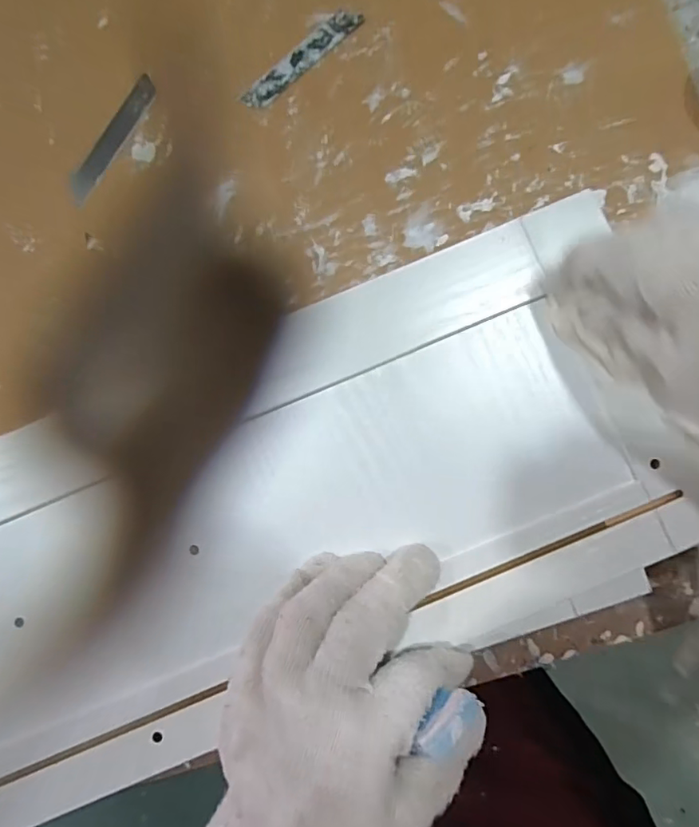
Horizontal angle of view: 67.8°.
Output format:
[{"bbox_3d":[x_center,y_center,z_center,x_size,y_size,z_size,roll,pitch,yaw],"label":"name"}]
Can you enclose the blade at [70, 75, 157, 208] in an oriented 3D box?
[{"bbox_3d":[-0.161,-0.187,0.353,0.017,0.004,0.097,32,87,4],"label":"blade"}]

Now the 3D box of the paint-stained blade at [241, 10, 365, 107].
[{"bbox_3d":[-0.032,-0.240,0.350,0.096,0.004,0.018,-42,85,-2],"label":"paint-stained blade"}]

